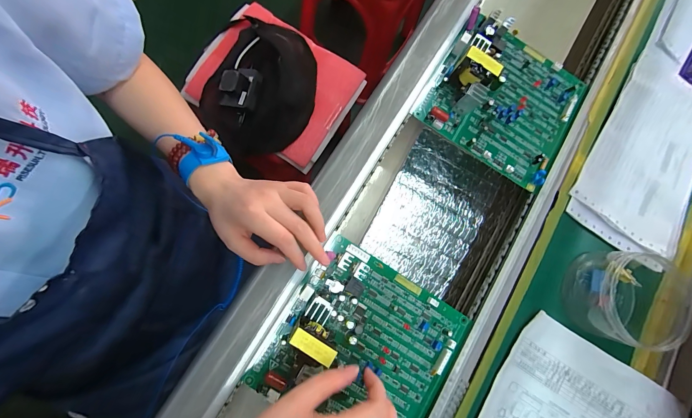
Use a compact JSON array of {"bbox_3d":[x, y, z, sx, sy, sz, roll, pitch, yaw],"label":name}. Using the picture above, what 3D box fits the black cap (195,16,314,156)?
[{"bbox_3d":[-0.163,-0.235,0.597,0.196,0.086,0.256,32,78,-1],"label":"black cap"}]

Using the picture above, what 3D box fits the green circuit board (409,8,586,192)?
[{"bbox_3d":[0.203,-0.144,0.358,0.184,0.058,0.175,31,78,-1],"label":"green circuit board"}]

